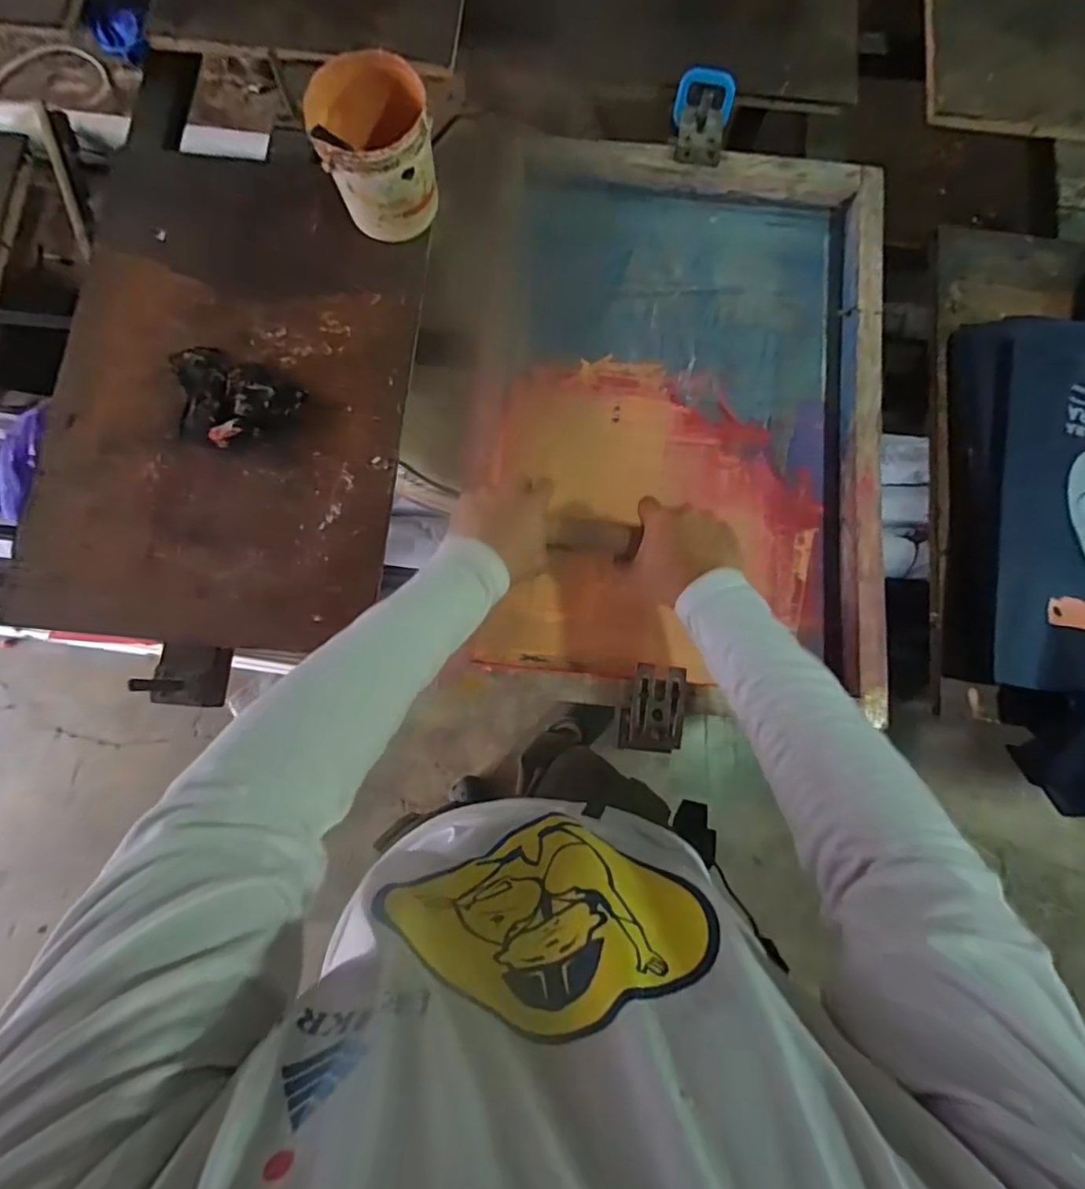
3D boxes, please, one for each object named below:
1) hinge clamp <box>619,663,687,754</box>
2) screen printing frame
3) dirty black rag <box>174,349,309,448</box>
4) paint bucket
[{"bbox_3d":[0.110,0.115,0.594,0.061,0.029,0.084,7,80,2],"label":"hinge clamp"},{"bbox_3d":[0.151,-0.213,0.664,0.451,0.048,0.628,7,80,1],"label":"screen printing frame"},{"bbox_3d":[-0.356,-0.220,0.652,0.151,0.027,0.101,24,81,4],"label":"dirty black rag"},{"bbox_3d":[-0.181,-0.486,0.656,0.118,0.137,0.122,0,80,0],"label":"paint bucket"}]

